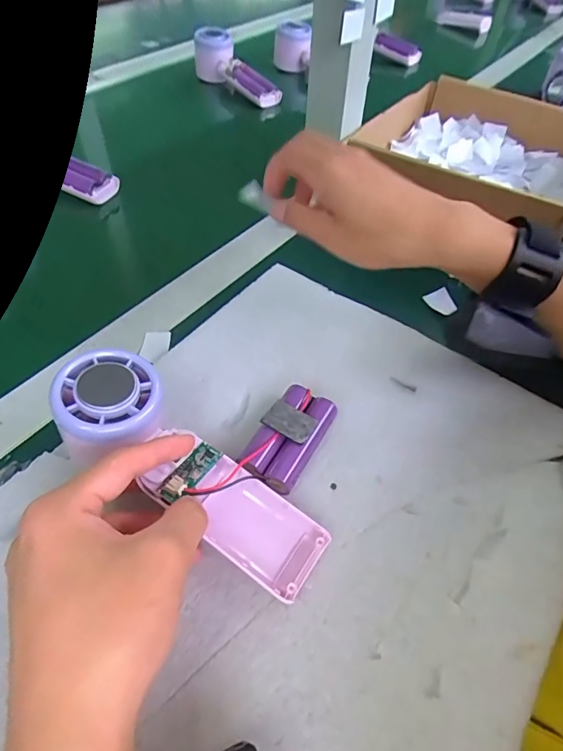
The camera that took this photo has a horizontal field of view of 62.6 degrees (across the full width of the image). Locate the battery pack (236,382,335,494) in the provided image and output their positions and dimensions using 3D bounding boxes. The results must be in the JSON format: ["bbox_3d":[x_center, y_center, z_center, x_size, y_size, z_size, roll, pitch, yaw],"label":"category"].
[{"bbox_3d":[0.005,0.038,0.284,0.036,0.023,0.067,25,55,16],"label":"battery pack"}]

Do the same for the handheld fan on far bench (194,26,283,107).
[{"bbox_3d":[-0.064,-0.432,0.649,0.051,0.052,0.158,-28,58,-23],"label":"handheld fan on far bench"}]

